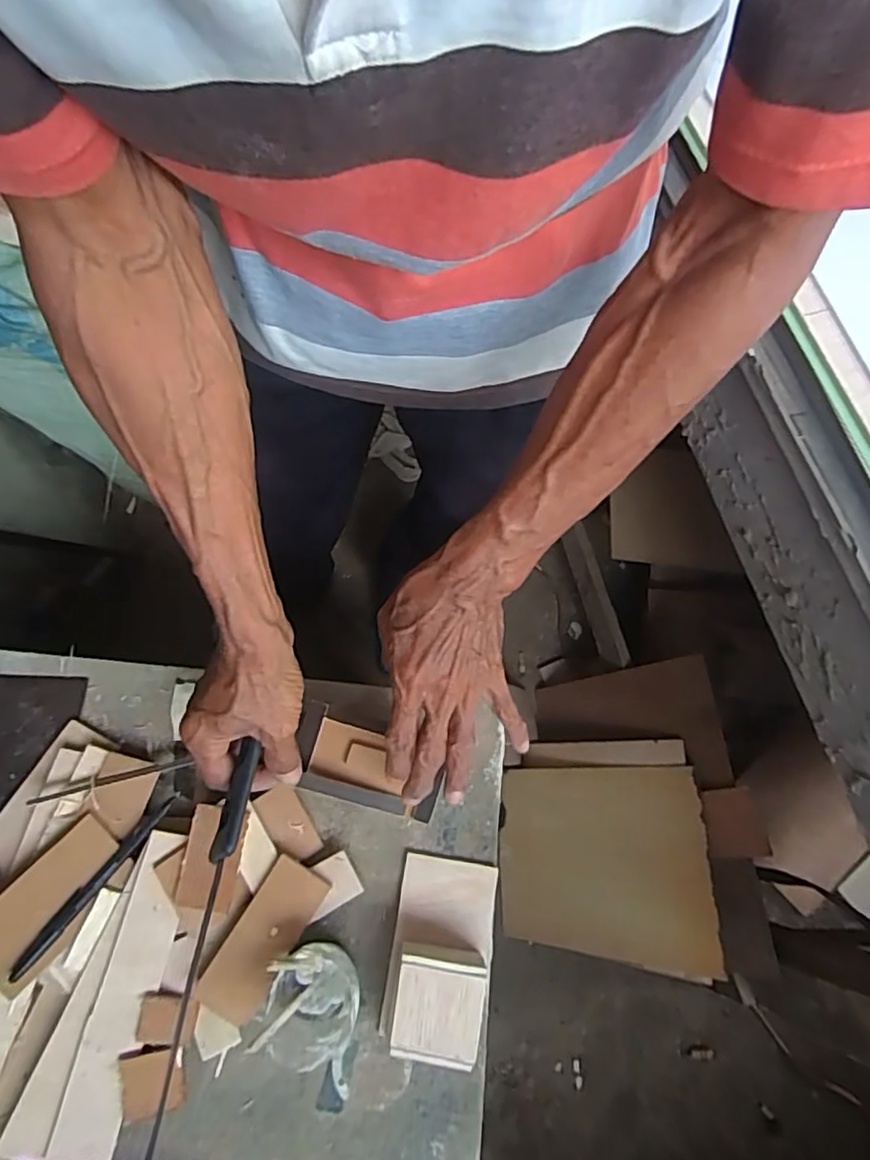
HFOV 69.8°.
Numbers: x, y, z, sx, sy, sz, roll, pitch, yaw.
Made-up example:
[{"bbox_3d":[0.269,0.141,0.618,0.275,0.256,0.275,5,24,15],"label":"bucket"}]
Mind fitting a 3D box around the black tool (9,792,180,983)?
[{"bbox_3d":[-0.249,0.222,0.456,0.014,0.009,0.149,36,75,9],"label":"black tool"}]

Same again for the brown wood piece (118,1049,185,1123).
[{"bbox_3d":[-0.200,0.356,0.441,0.041,0.011,0.039,-8,73,-5],"label":"brown wood piece"}]

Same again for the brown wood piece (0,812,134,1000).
[{"bbox_3d":[-0.278,0.233,0.452,0.060,0.007,0.108,44,69,3],"label":"brown wood piece"}]

